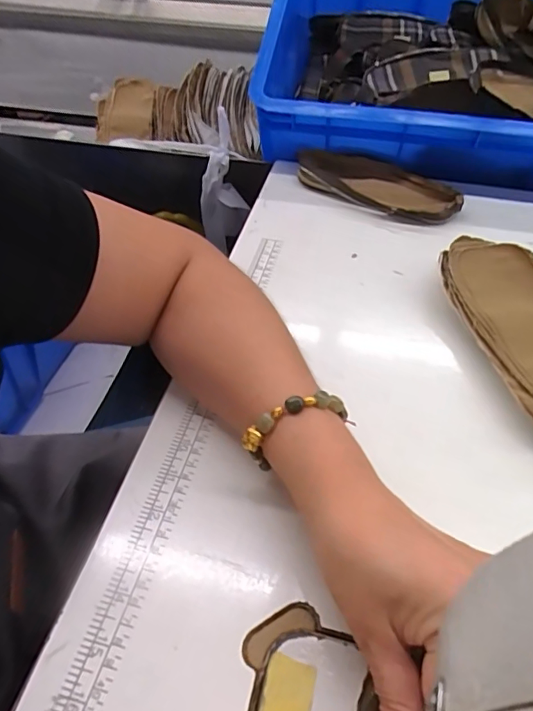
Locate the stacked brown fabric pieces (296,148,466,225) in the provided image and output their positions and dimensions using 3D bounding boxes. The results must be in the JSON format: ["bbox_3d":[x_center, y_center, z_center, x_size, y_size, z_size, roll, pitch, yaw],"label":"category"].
[{"bbox_3d":[0.129,-0.202,0.569,0.186,0.031,0.084,26,52,22],"label":"stacked brown fabric pieces"}]

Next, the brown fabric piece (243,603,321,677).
[{"bbox_3d":[0.007,0.149,0.266,0.044,0.004,0.019,-24,52,-21],"label":"brown fabric piece"}]

